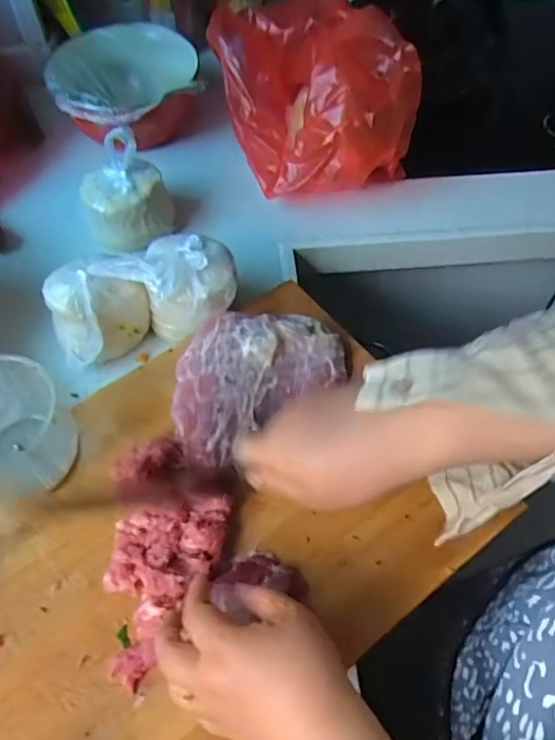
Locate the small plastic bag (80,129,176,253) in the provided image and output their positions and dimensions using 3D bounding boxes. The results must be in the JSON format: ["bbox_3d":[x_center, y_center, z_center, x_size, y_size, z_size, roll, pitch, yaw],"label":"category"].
[{"bbox_3d":[-0.155,-0.183,0.596,0.082,0.100,0.068,-14,58,-10],"label":"small plastic bag"}]

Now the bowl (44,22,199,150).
[{"bbox_3d":[-0.182,-0.346,0.716,0.166,0.071,0.172,-1,61,1],"label":"bowl"}]

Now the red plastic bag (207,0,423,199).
[{"bbox_3d":[0.040,-0.311,0.675,0.187,0.120,0.243,-15,58,-11],"label":"red plastic bag"}]

